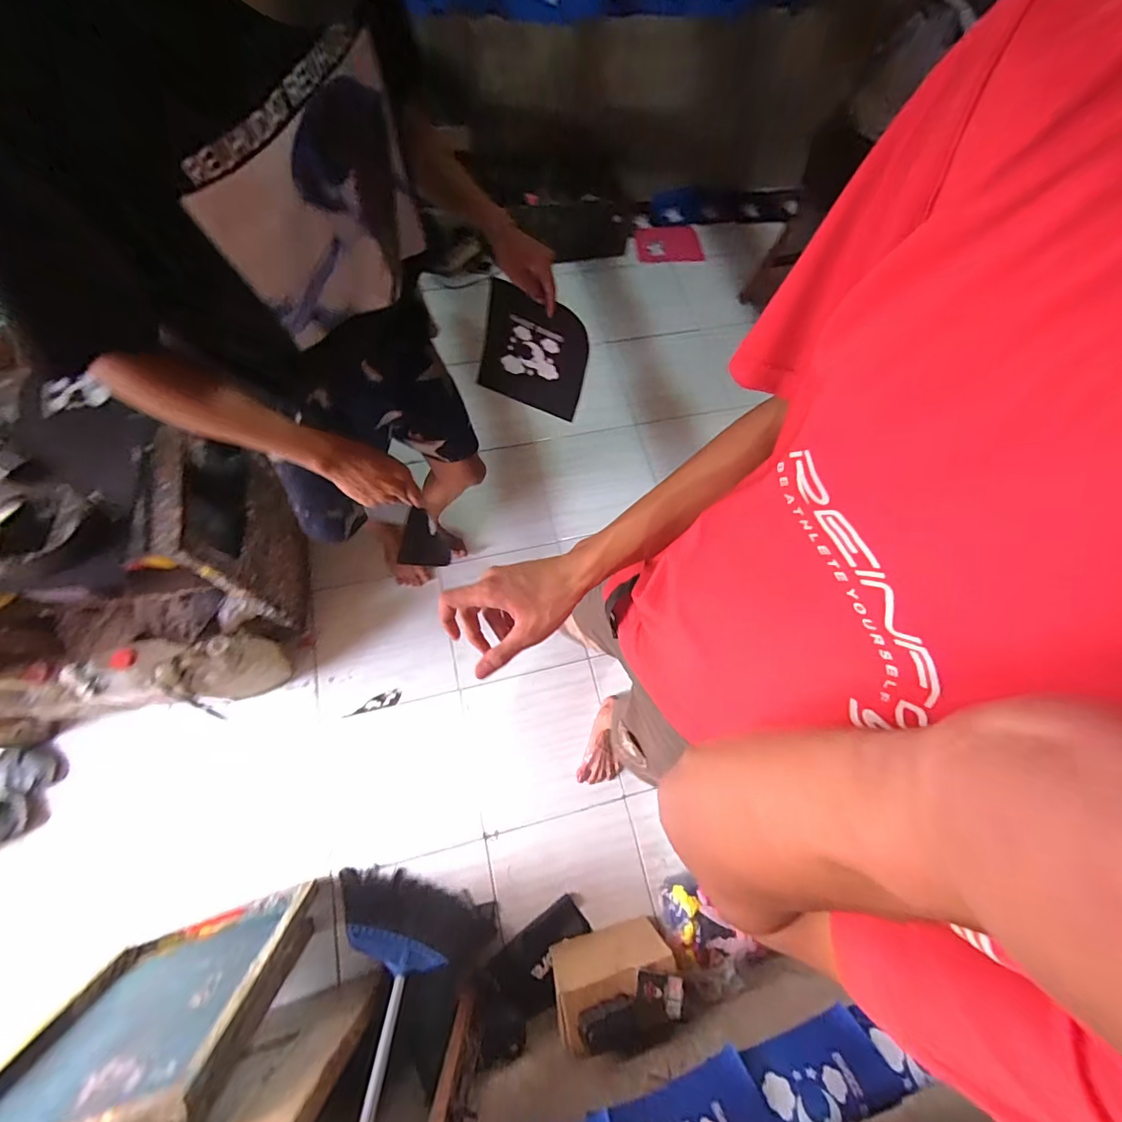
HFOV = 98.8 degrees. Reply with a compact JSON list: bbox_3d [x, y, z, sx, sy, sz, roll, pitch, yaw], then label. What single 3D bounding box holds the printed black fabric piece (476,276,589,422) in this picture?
[{"bbox_3d":[-0.048,-0.380,0.885,0.192,0.197,0.015,20,49,-2],"label":"printed black fabric piece"}]

